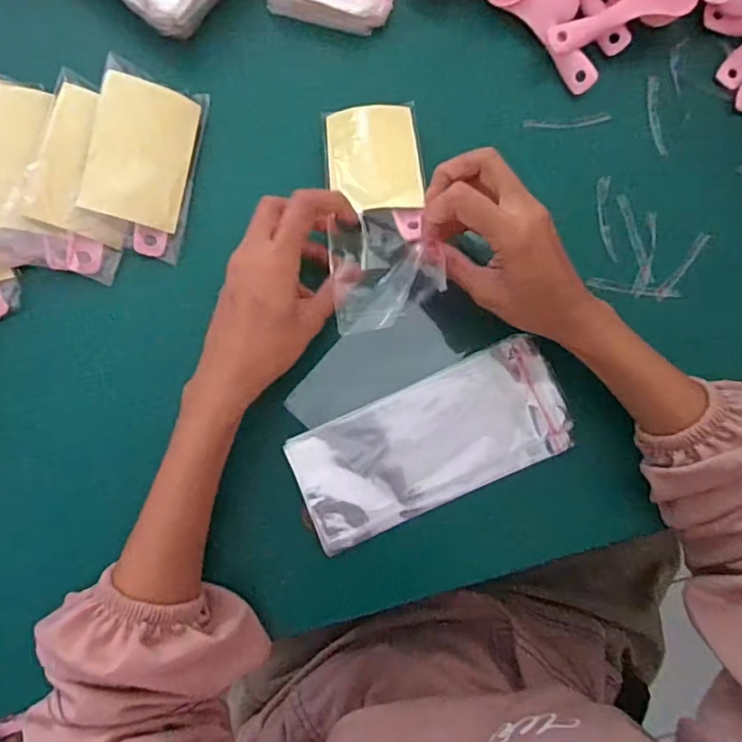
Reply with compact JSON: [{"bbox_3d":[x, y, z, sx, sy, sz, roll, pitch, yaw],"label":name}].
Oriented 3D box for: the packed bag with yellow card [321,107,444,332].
[{"bbox_3d":[0.005,-0.107,0.344,0.063,0.017,0.174,-6,66,1],"label":"packed bag with yellow card"}]

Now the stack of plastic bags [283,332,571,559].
[{"bbox_3d":[0.041,0.047,0.368,0.183,0.016,0.082,-24,87,-7],"label":"stack of plastic bags"}]

